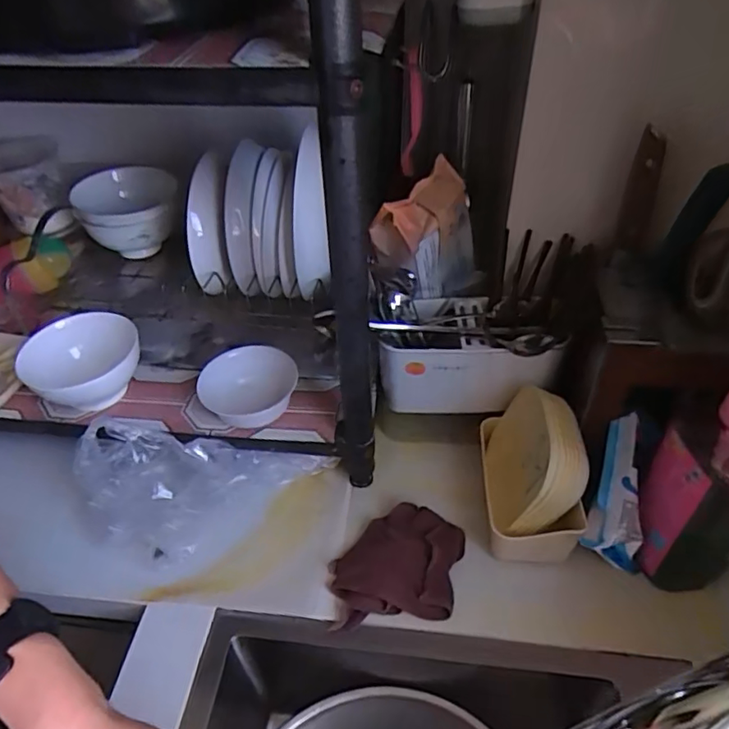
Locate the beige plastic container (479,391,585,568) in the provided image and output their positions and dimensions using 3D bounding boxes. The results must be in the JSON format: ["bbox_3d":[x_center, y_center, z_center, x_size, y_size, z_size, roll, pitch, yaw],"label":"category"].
[{"bbox_3d":[0.173,0.107,0.593,0.082,0.115,0.156,1,44,5],"label":"beige plastic container"}]

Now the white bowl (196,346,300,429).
[{"bbox_3d":[-0.127,0.030,0.638,0.108,0.048,0.093,-18,45,-14],"label":"white bowl"}]

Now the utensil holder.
[{"bbox_3d":[0.119,-0.009,0.651,0.182,0.099,0.100,5,44,9],"label":"utensil holder"}]

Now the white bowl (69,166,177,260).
[{"bbox_3d":[-0.315,-0.197,0.786,0.113,0.110,0.117,-2,44,2],"label":"white bowl"}]

